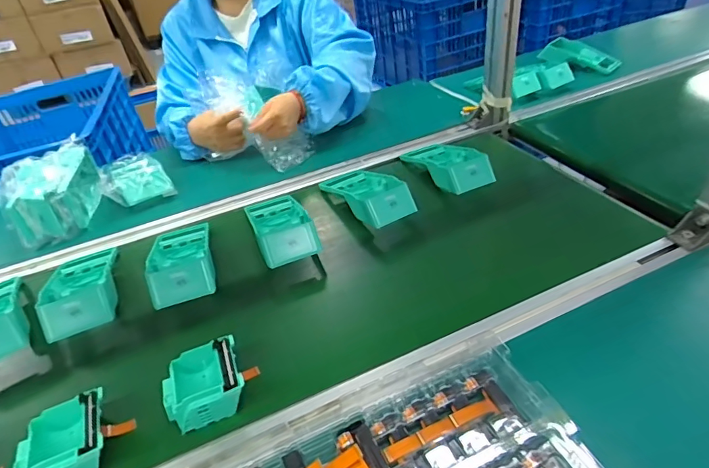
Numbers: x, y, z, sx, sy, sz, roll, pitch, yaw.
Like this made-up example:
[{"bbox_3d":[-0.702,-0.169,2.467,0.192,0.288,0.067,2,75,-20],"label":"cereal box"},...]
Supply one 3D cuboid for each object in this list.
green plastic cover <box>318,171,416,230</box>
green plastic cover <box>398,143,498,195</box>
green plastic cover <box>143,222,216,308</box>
[{"bbox_3d":[0.019,-0.071,0.742,0.097,0.047,0.186,-25,41,-21],"label":"green plastic cover"},{"bbox_3d":[0.157,-0.124,0.788,0.098,0.044,0.186,-21,40,-17],"label":"green plastic cover"},{"bbox_3d":[-0.248,0.036,0.662,0.093,0.043,0.180,-20,27,-16],"label":"green plastic cover"}]

